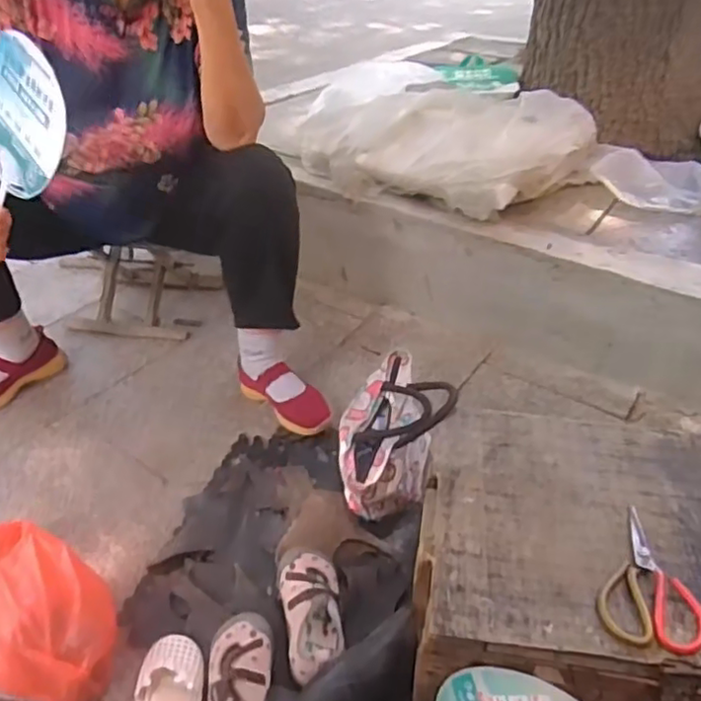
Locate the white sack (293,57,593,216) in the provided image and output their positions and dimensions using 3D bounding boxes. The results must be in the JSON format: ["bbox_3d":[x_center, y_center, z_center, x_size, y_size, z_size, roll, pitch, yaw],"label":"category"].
[{"bbox_3d":[0.199,-0.488,1.416,0.593,0.185,0.396,28,44,30],"label":"white sack"}]

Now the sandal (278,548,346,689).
[{"bbox_3d":[-0.052,0.340,0.830,0.079,0.047,0.176,-3,37,-8],"label":"sandal"}]

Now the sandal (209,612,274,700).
[{"bbox_3d":[-0.134,0.408,0.763,0.077,0.046,0.185,-2,50,-6],"label":"sandal"}]

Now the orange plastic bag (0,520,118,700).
[{"bbox_3d":[-0.434,0.333,0.841,0.326,0.119,0.143,26,43,27],"label":"orange plastic bag"}]

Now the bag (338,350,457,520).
[{"bbox_3d":[0.065,0.147,0.992,0.161,0.204,0.221,12,38,12],"label":"bag"}]

